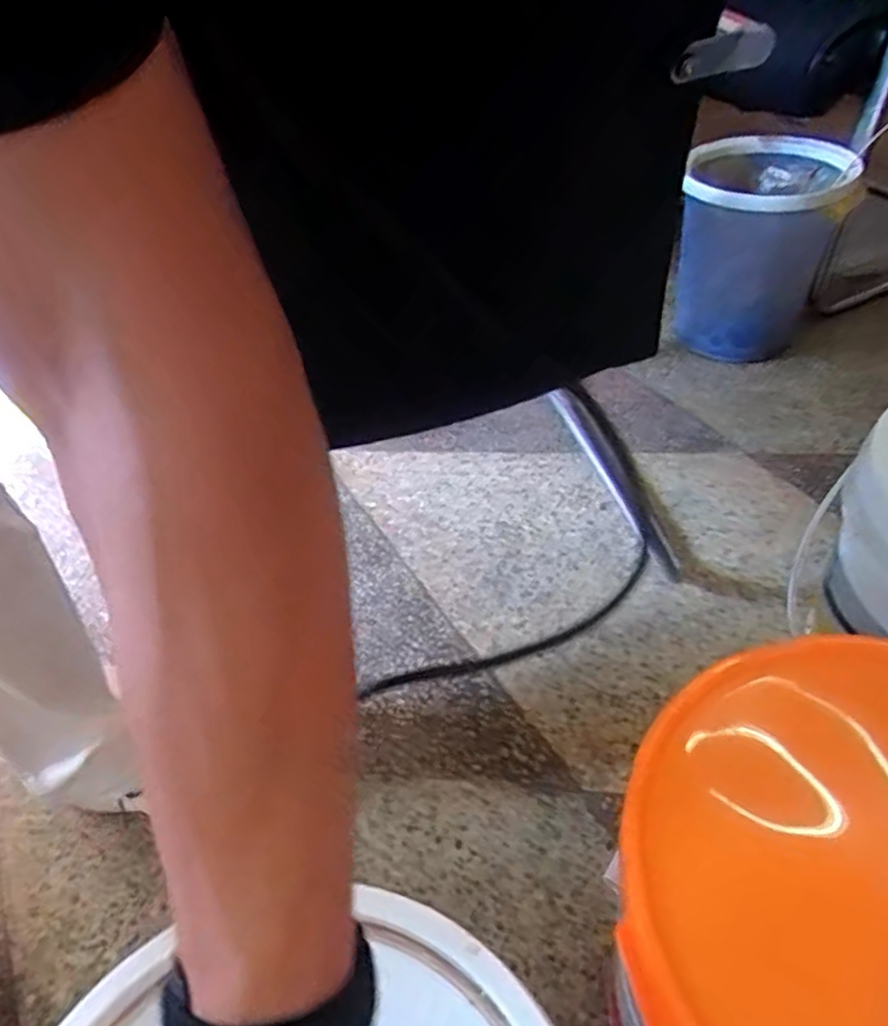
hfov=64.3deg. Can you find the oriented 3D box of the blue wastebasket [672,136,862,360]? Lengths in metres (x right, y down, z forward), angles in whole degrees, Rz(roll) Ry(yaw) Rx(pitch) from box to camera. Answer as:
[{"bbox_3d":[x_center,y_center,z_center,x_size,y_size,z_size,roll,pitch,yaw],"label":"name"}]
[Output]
[{"bbox_3d":[0.501,-0.429,1.147,0.223,0.278,0.253,10,48,15],"label":"blue wastebasket"}]

